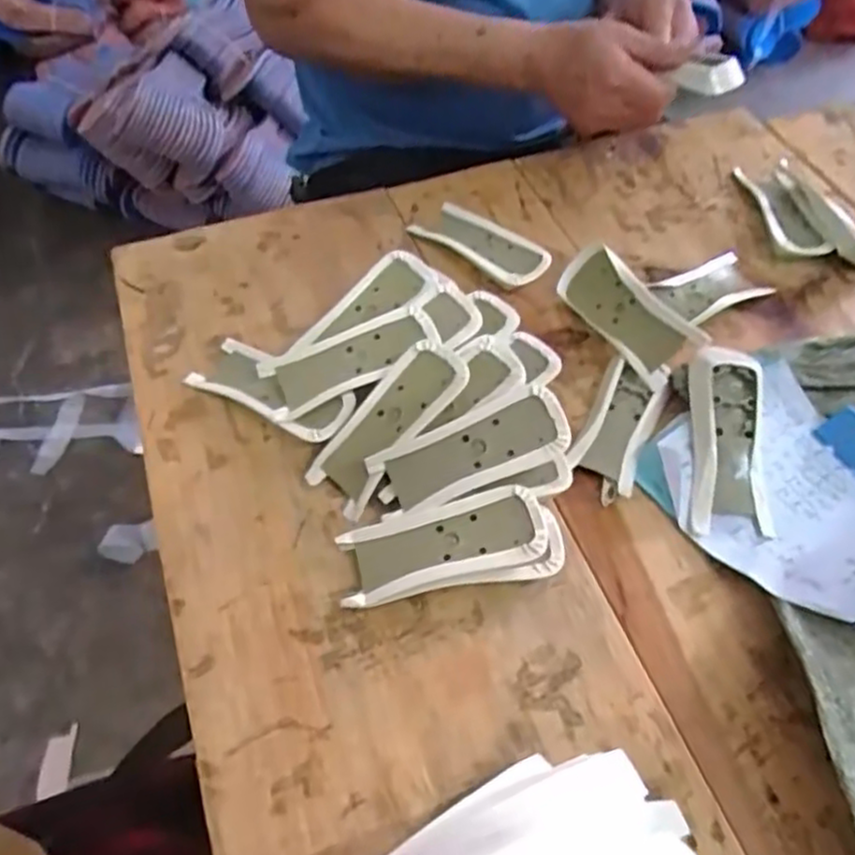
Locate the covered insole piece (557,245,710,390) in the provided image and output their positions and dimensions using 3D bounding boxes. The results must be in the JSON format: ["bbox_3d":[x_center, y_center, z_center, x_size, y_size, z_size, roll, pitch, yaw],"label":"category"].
[{"bbox_3d":[0.137,-0.082,0.497,0.047,0.015,0.120,-47,53,20],"label":"covered insole piece"}]

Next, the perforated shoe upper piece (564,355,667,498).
[{"bbox_3d":[0.127,-0.005,0.466,0.041,0.020,0.094,23,57,15],"label":"perforated shoe upper piece"}]

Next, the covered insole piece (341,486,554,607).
[{"bbox_3d":[0.009,0.067,0.405,0.115,0.010,0.043,-16,55,3],"label":"covered insole piece"}]

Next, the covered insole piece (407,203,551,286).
[{"bbox_3d":[0.044,-0.148,0.563,0.112,0.017,0.045,35,61,22],"label":"covered insole piece"}]

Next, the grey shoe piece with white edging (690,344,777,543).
[{"bbox_3d":[0.188,0.008,0.444,0.046,0.012,0.115,5,75,3],"label":"grey shoe piece with white edging"}]

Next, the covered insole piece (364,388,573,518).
[{"bbox_3d":[0.025,0.014,0.421,0.117,0.007,0.040,-23,79,4],"label":"covered insole piece"}]

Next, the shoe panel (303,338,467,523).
[{"bbox_3d":[-0.026,-0.003,0.440,0.049,0.011,0.116,41,88,25],"label":"shoe panel"}]

